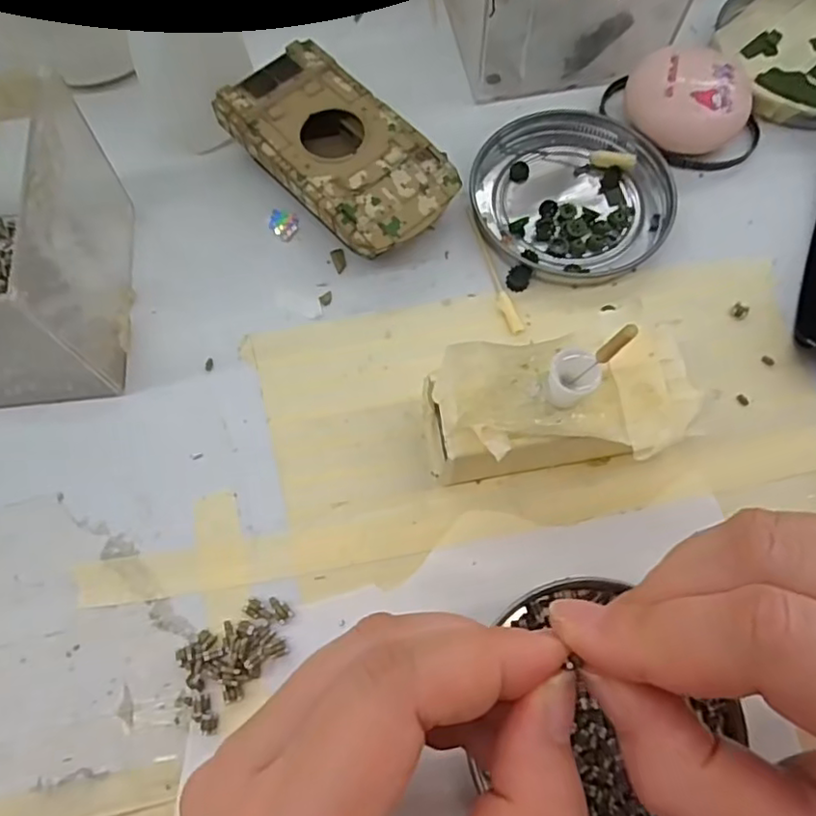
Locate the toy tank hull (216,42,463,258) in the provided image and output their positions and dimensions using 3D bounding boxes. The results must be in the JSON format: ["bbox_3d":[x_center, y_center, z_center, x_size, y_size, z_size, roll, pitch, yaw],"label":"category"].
[{"bbox_3d":[-0.027,-0.097,0.250,0.053,0.025,0.094,-41,74,-13],"label":"toy tank hull"}]

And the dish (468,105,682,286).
[{"bbox_3d":[0.066,-0.087,0.254,0.076,0.008,0.075,0,70,1],"label":"dish"}]

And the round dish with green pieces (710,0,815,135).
[{"bbox_3d":[0.174,-0.160,0.280,0.077,0.013,0.077,0,70,1],"label":"round dish with green pieces"}]

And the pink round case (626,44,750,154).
[{"bbox_3d":[0.113,-0.123,0.258,0.048,0.024,0.039,23,72,9],"label":"pink round case"}]

